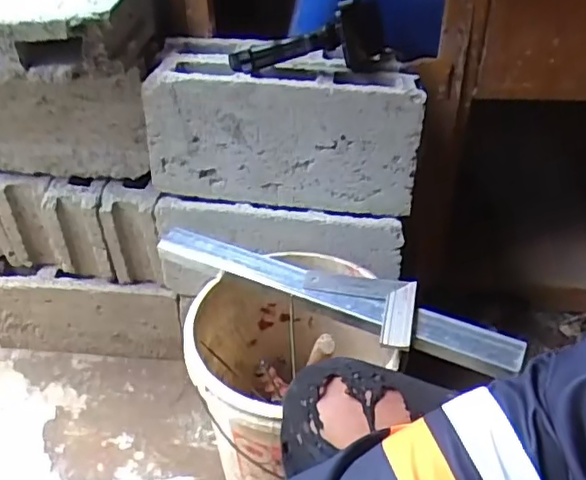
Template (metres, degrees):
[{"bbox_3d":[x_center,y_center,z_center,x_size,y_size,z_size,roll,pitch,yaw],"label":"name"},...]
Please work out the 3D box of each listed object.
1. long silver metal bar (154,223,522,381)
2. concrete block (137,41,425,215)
[{"bbox_3d":[0.045,0.072,0.817,0.533,0.032,0.109,20,43,26],"label":"long silver metal bar"},{"bbox_3d":[-0.015,-0.187,0.920,0.388,0.209,0.190,1,39,1],"label":"concrete block"}]

